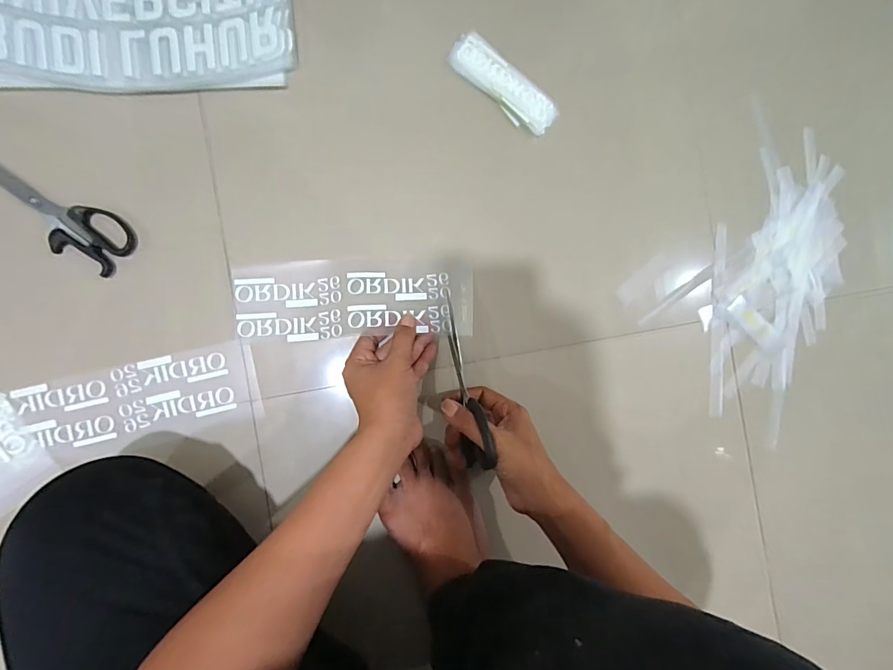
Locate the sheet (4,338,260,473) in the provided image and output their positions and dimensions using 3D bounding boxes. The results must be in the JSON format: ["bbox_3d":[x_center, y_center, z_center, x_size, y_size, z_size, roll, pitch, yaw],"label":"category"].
[{"bbox_3d":[-0.331,0.072,0.469,0.235,0.009,0.097,-11,91,-7],"label":"sheet"}]

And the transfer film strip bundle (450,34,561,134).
[{"bbox_3d":[0.069,-0.300,0.514,0.142,0.014,0.049,36,86,-6],"label":"transfer film strip bundle"}]

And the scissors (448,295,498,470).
[{"bbox_3d":[0.019,0.053,0.474,0.017,0.067,0.188,-10,68,-7],"label":"scissors"}]

